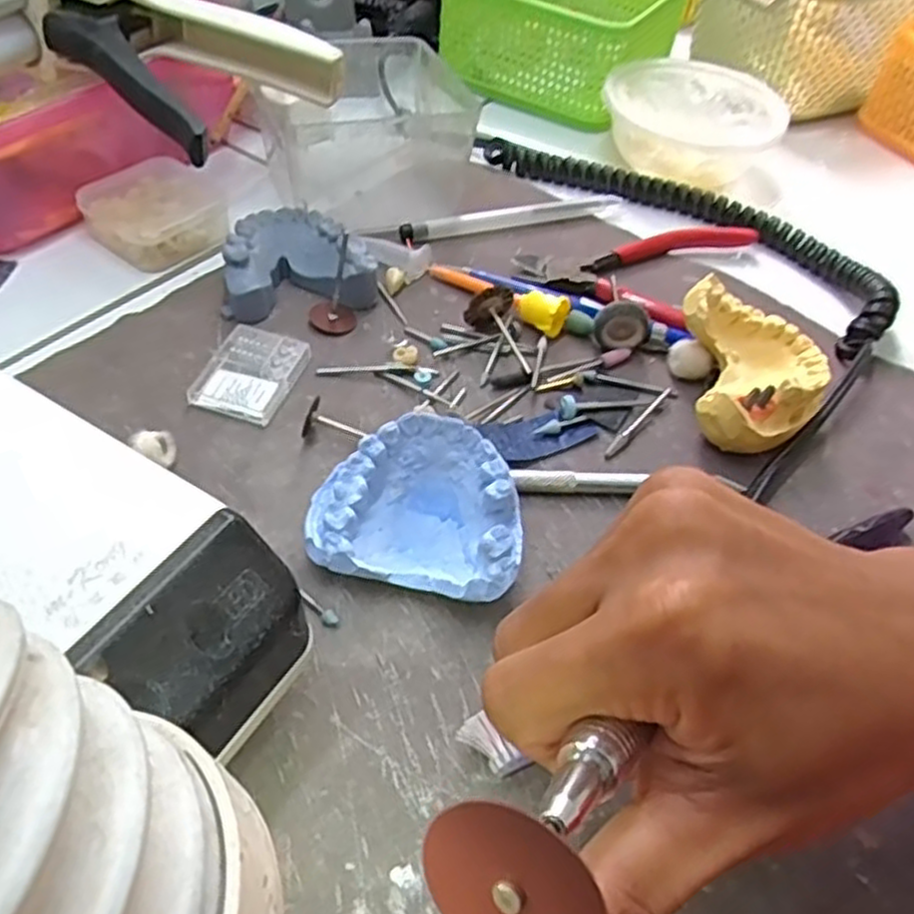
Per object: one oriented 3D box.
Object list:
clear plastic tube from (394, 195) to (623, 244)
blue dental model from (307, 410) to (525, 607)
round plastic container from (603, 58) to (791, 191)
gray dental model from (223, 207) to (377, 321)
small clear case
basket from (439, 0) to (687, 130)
[{"bbox_3d":[0.030,-0.128,0.413,0.124,0.008,0.010,-14,52,-17],"label":"clear plastic tube"},{"bbox_3d":[-0.012,0.018,0.262,0.068,0.035,0.052,13,49,5],"label":"blue dental model"},{"bbox_3d":[0.138,-0.196,0.465,0.099,0.041,0.099,3,49,-4],"label":"round plastic container"},{"bbox_3d":[-0.074,-0.090,0.356,0.066,0.024,0.054,-10,51,-14],"label":"gray dental model"},{"bbox_3d":[-0.084,-0.035,0.319,0.036,0.007,0.047,15,50,7],"label":"small clear case"},{"bbox_3d":[0.073,-0.292,0.525,0.133,0.062,0.138,29,53,18],"label":"basket"}]

